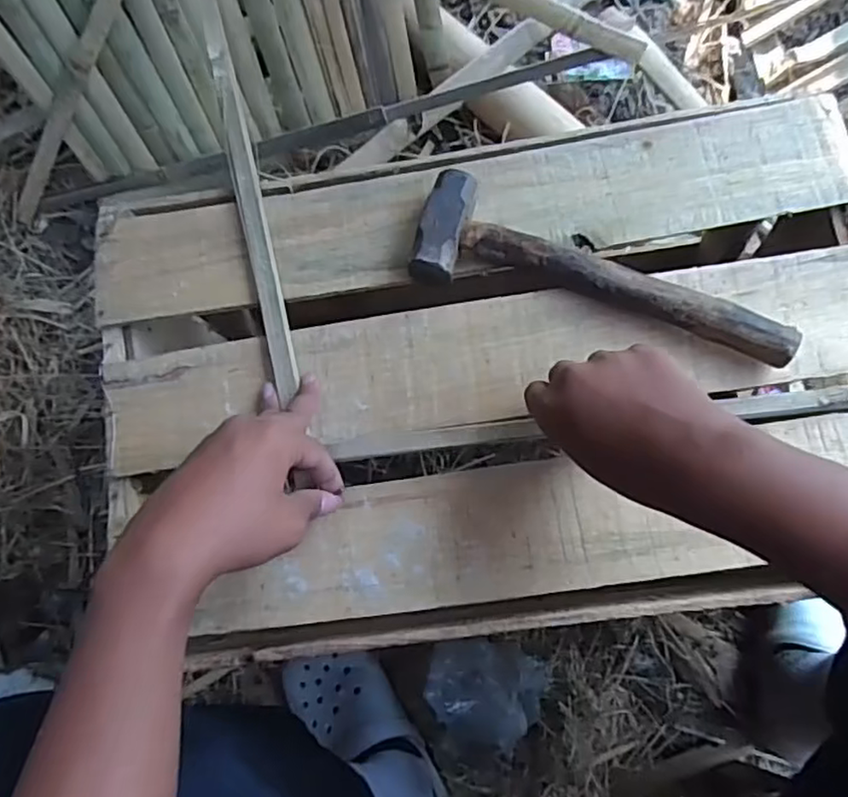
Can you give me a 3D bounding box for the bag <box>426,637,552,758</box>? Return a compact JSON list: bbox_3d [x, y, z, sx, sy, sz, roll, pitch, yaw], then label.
[{"bbox_3d":[0.067,0.310,0.682,0.128,0.093,0.087,16,81,9],"label":"bag"}]

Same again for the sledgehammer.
[{"bbox_3d":[0.126,-0.095,0.454,0.270,0.036,0.085,15,81,9],"label":"sledgehammer"}]

